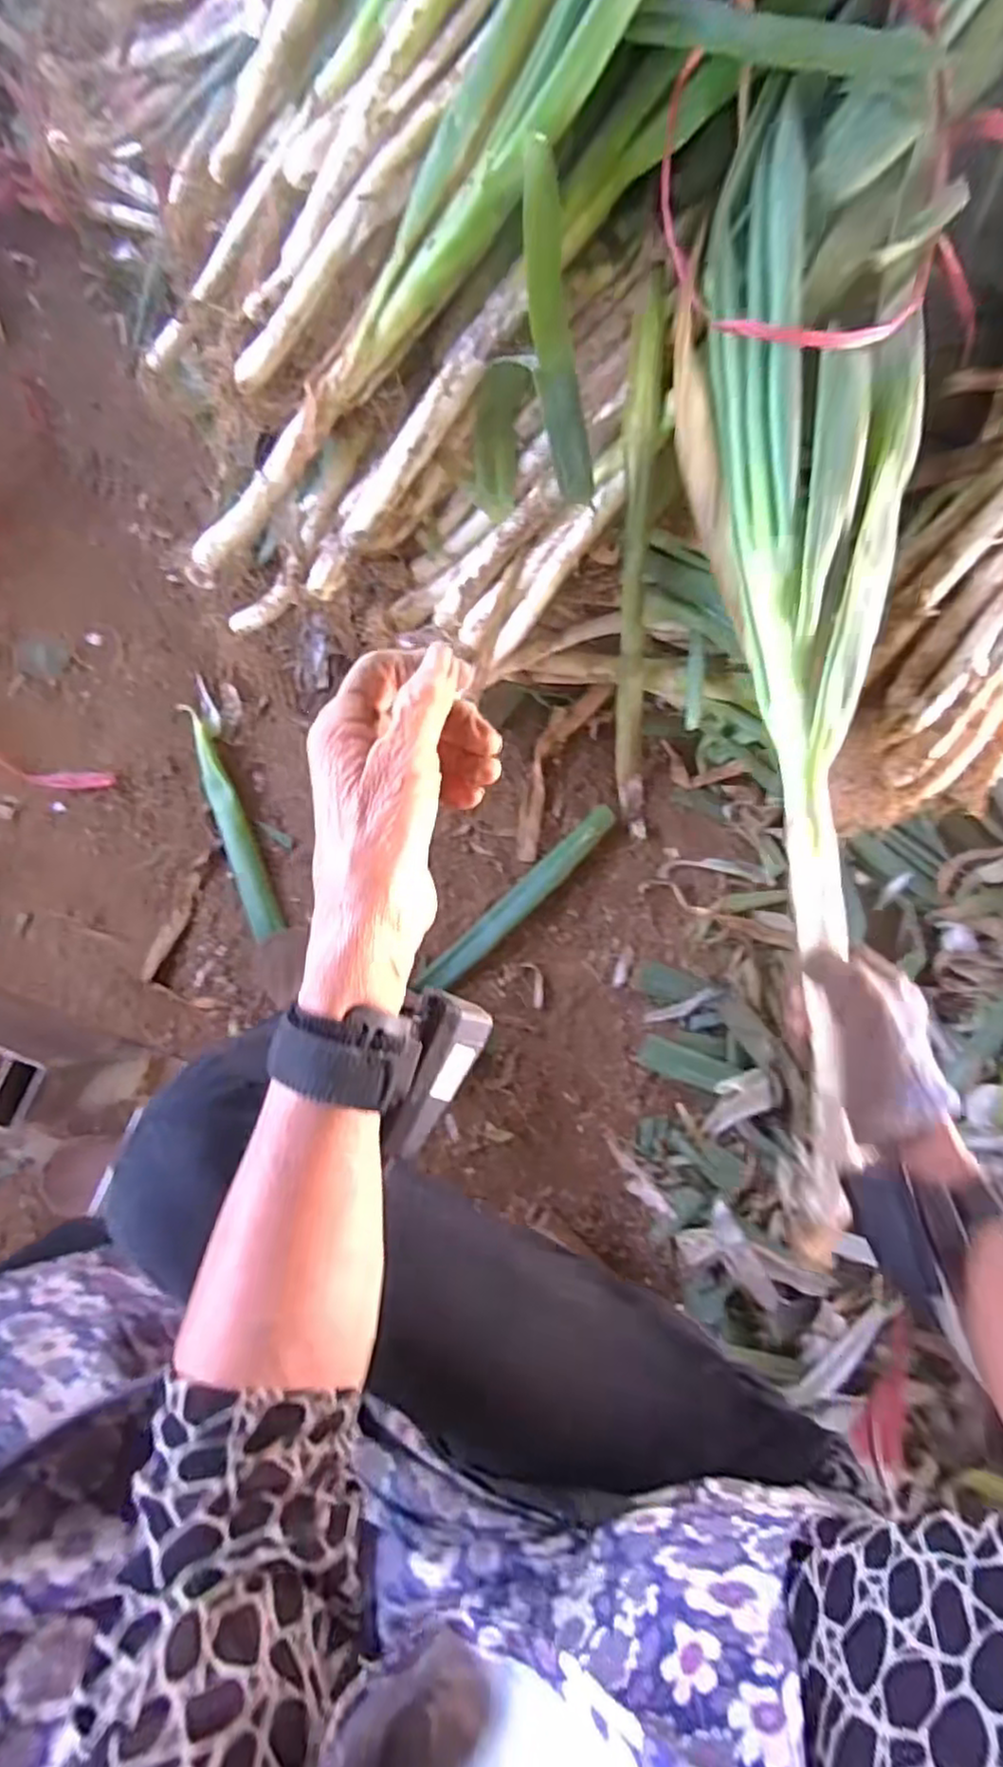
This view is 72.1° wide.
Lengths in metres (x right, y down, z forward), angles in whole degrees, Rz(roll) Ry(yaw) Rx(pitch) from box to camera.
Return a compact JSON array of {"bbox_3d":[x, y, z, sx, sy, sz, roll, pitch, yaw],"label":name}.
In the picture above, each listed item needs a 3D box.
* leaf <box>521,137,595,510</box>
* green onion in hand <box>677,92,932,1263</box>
[{"bbox_3d":[0.041,-0.401,0.514,0.032,0.015,0.209,-19,127,-5],"label":"leaf"},{"bbox_3d":[0.217,-0.133,0.493,0.141,0.086,0.745,-1,90,-5],"label":"green onion in hand"}]

